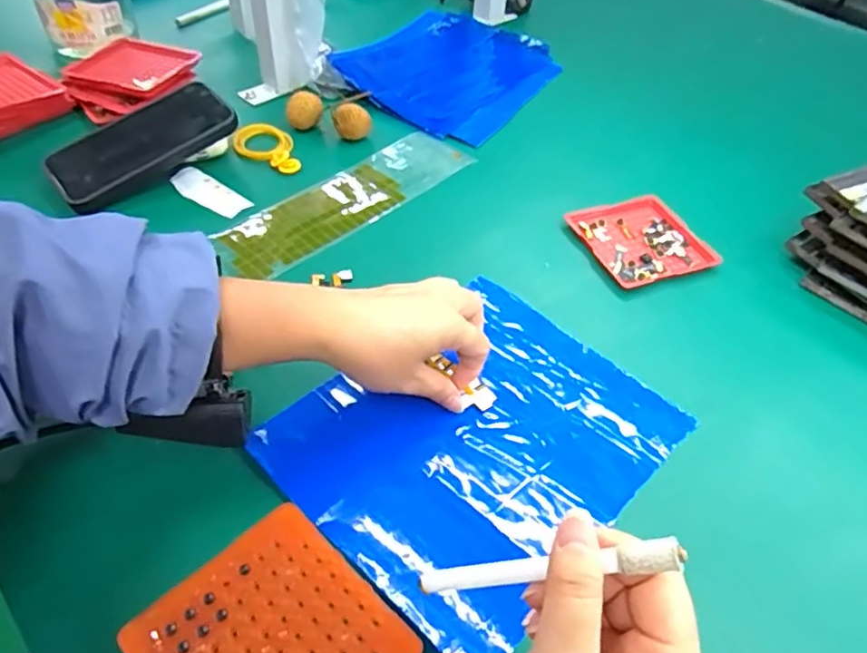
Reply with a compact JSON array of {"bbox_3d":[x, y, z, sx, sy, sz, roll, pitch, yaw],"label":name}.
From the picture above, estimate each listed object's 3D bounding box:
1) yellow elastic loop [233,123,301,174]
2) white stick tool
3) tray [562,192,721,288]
[{"bbox_3d":[-0.162,-0.172,0.596,0.054,0.011,0.072,-12,50,-16],"label":"yellow elastic loop"},{"bbox_3d":[0.040,0.091,0.234,0.106,0.005,0.009,-20,45,26],"label":"white stick tool"},{"bbox_3d":[0.183,-0.078,0.544,0.099,0.011,0.099,-13,51,-17],"label":"tray"}]

